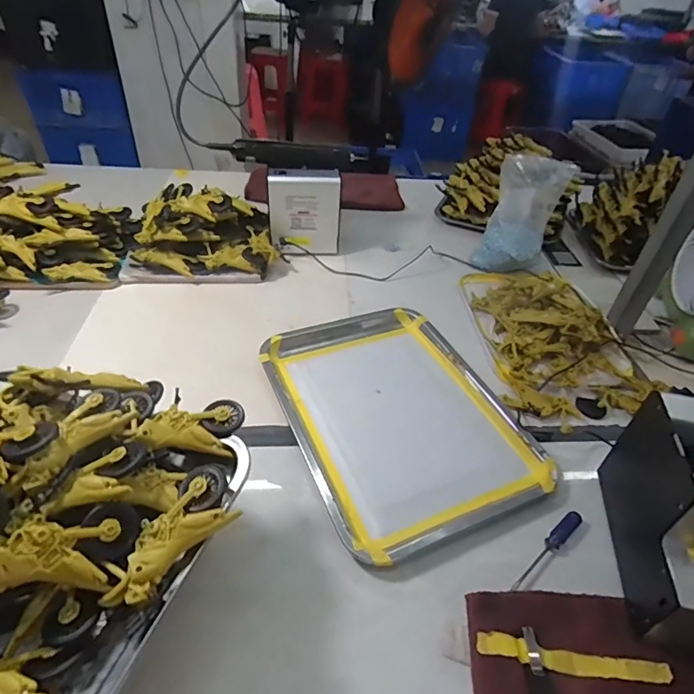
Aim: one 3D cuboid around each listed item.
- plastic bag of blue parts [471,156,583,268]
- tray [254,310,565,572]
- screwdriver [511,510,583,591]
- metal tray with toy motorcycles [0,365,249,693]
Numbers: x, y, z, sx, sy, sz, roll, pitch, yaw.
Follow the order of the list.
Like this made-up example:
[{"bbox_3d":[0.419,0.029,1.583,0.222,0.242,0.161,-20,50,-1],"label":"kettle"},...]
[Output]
[{"bbox_3d":[0.294,-0.221,0.796,0.106,0.200,0.062,20,44,16],"label":"plastic bag of blue parts"},{"bbox_3d":[0.054,0.072,0.600,0.260,0.020,0.360,-14,46,-21],"label":"tray"},{"bbox_3d":[0.200,0.202,0.469,0.114,0.014,0.016,-27,51,-31],"label":"screwdriver"},{"bbox_3d":[-0.263,0.117,0.373,0.319,0.103,0.269,18,43,14],"label":"metal tray with toy motorcycles"}]

